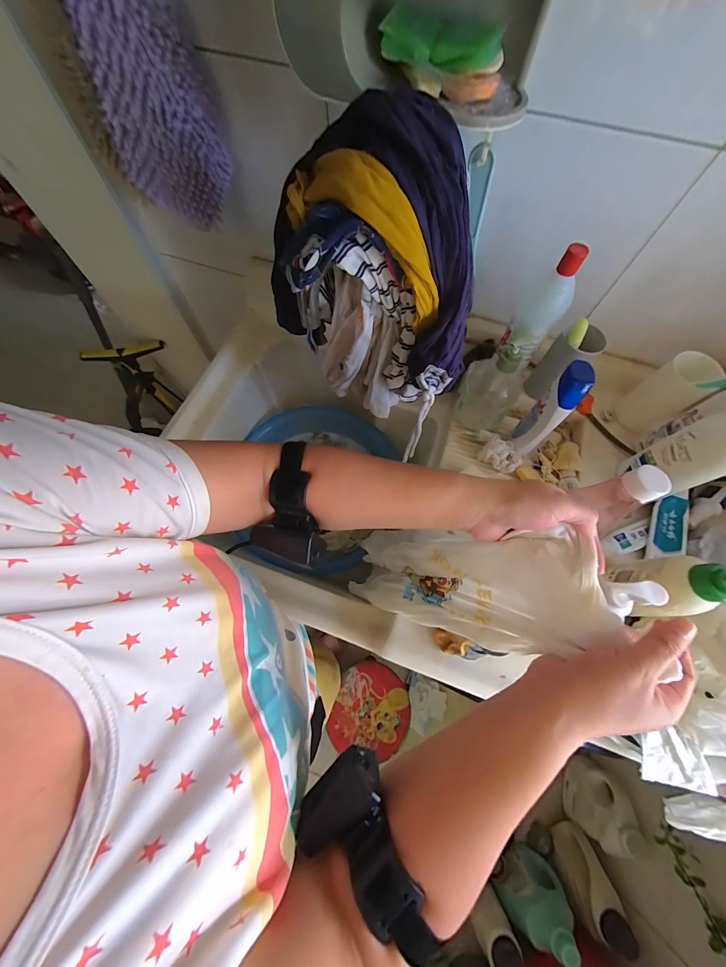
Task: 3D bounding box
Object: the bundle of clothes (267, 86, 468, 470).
[{"bbox_3d":[0.002,-0.198,0.345,0.248,0.259,0.120,39,72,13],"label":"bundle of clothes"}]

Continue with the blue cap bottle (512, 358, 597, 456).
[{"bbox_3d":[0.263,-0.099,0.448,0.042,0.151,0.058,39,72,13],"label":"blue cap bottle"}]

